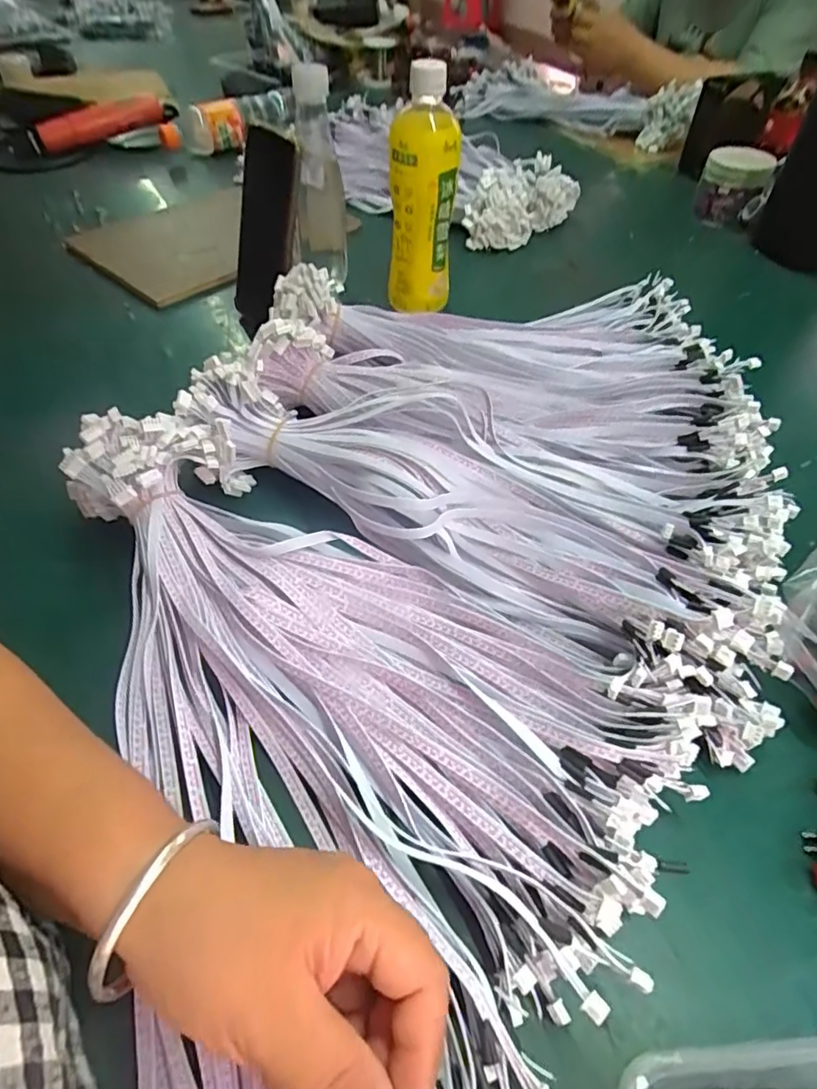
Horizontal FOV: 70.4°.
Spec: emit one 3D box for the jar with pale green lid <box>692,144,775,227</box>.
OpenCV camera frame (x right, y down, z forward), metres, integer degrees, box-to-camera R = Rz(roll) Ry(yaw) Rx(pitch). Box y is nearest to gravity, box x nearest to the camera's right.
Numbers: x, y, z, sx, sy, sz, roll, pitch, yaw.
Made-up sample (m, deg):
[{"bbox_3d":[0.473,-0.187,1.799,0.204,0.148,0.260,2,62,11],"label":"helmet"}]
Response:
[{"bbox_3d":[0.427,-0.469,0.763,0.081,0.078,0.066,17,54,12],"label":"jar with pale green lid"}]

